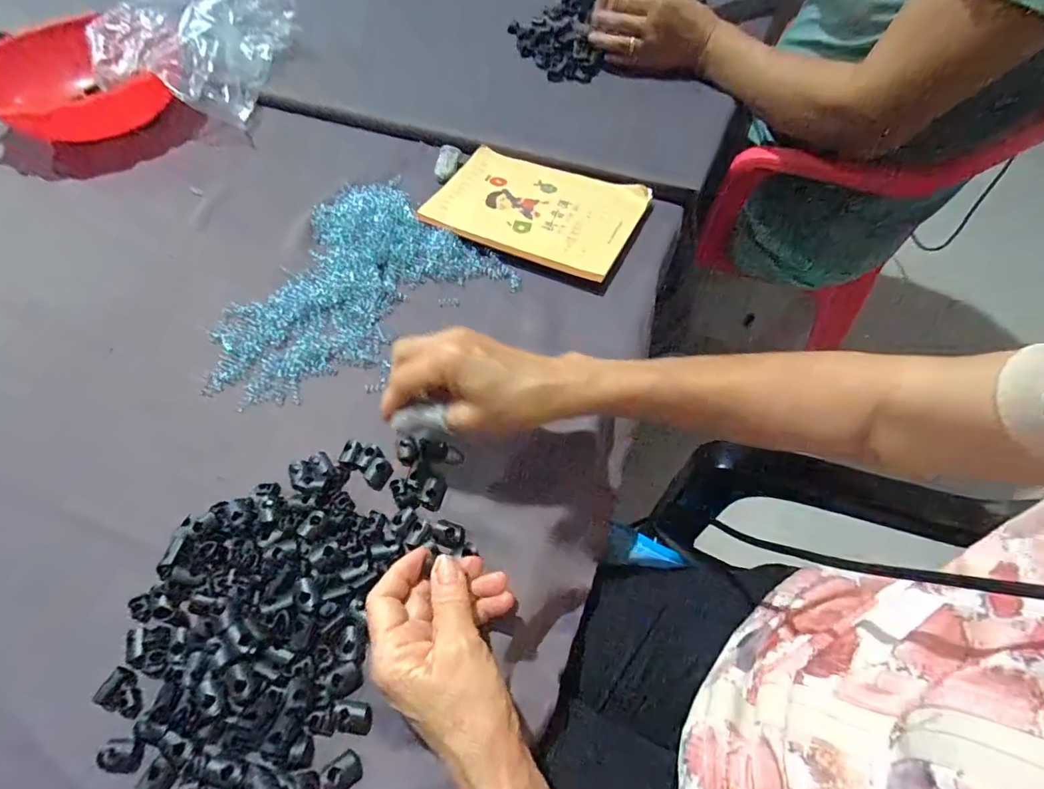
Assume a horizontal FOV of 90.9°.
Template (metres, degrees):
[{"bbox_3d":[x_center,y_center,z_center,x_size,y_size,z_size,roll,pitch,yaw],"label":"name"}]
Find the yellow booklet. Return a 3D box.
[{"bbox_3d":[0.013,-0.191,0.529,0.205,0.013,0.135,22,61,15],"label":"yellow booklet"}]

